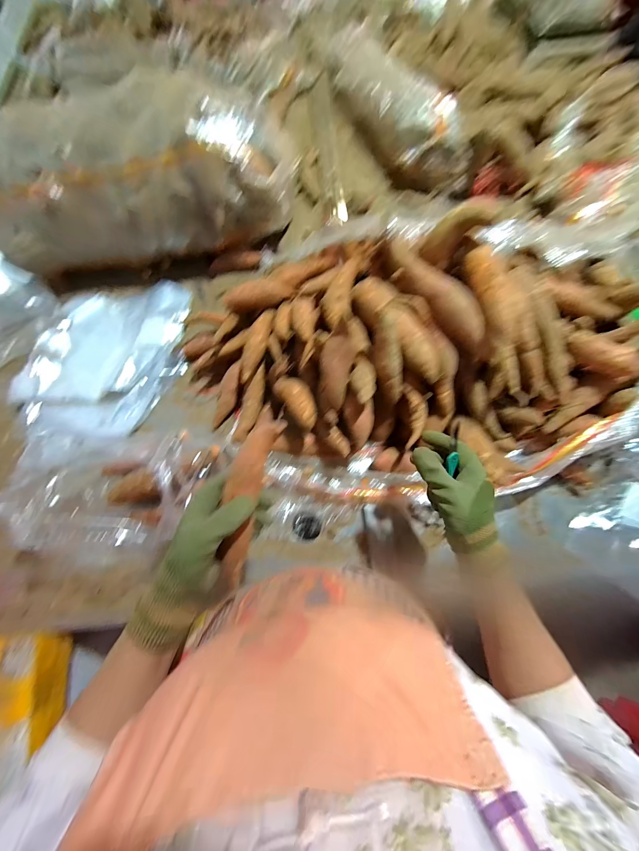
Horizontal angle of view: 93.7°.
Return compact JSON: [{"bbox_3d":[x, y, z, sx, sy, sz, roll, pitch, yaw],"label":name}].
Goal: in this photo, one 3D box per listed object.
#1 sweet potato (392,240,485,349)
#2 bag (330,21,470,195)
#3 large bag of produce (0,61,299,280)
[{"bbox_3d":[0.172,-0.194,0.435,0.046,0.041,0.194,-31,74,-9],"label":"sweet potato"},{"bbox_3d":[0.196,-0.812,0.762,0.146,0.135,0.525,-24,73,-7],"label":"bag"},{"bbox_3d":[-0.389,-0.507,0.605,0.662,0.189,0.267,-8,72,-2],"label":"large bag of produce"}]

